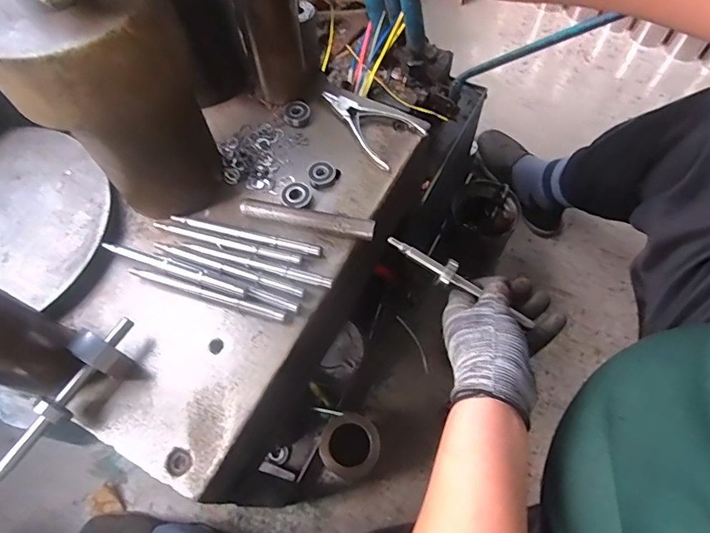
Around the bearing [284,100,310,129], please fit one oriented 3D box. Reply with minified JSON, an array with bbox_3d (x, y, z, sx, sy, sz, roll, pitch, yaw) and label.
[{"bbox_3d":[-0.069,-0.182,0.562,0.030,0.013,0.032,-2,62,1],"label":"bearing"}]

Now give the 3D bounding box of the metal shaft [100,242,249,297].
[{"bbox_3d":[-0.179,0.003,0.466,0.155,0.012,0.013,19,65,12],"label":"metal shaft"}]

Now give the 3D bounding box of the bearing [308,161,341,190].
[{"bbox_3d":[-0.035,-0.102,0.521,0.036,0.011,0.029,-31,66,-13],"label":"bearing"}]

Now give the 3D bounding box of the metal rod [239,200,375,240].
[{"bbox_3d":[-0.049,-0.048,0.487,0.139,0.017,0.019,11,64,8],"label":"metal rod"}]

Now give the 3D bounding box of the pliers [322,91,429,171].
[{"bbox_3d":[0.022,-0.173,0.552,0.072,0.013,0.128,-34,66,-15],"label":"pliers"}]

